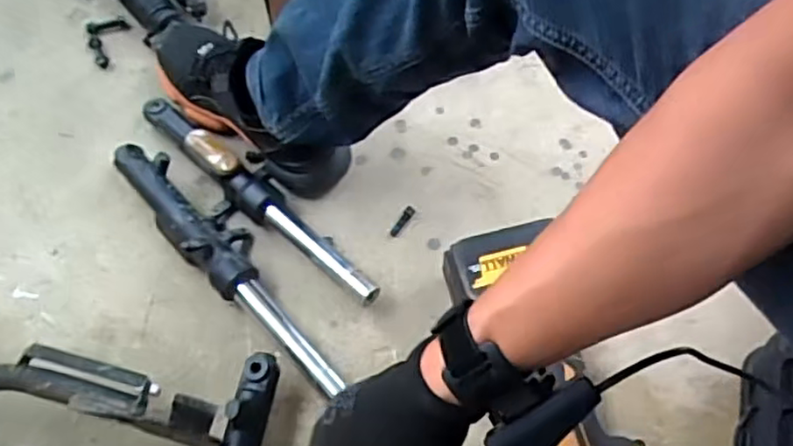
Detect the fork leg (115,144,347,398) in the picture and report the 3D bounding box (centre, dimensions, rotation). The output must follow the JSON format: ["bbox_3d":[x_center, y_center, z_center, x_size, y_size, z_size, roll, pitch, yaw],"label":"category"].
[{"bbox_3d":[-0.166,0.036,0.663,0.068,0.050,0.349,-37,66,-18],"label":"fork leg"}]

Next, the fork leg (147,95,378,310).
[{"bbox_3d":[-0.147,-0.034,0.701,0.352,0.048,0.047,40,69,21],"label":"fork leg"}]

